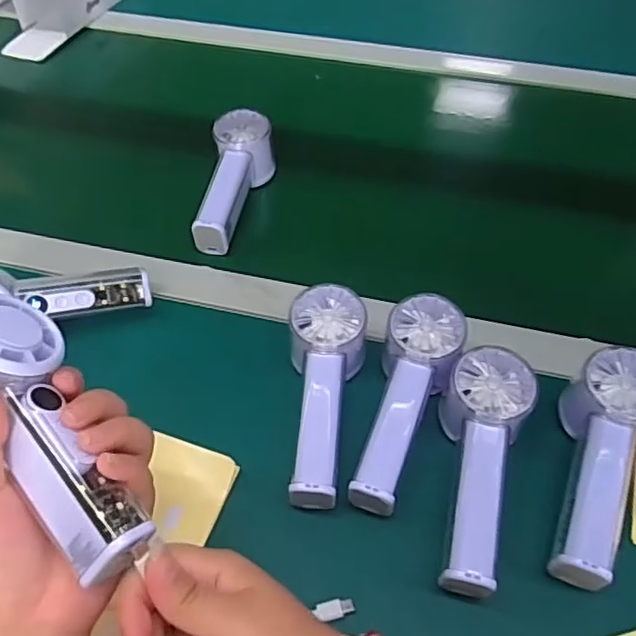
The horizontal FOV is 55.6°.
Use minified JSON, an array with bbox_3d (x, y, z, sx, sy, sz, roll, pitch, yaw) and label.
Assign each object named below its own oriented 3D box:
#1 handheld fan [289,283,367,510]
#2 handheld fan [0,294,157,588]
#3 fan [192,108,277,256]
[{"bbox_3d":[0.005,0.056,0.433,0.054,0.053,0.156,4,63,2],"label":"handheld fan"},{"bbox_3d":[-0.139,0.058,0.294,0.069,0.043,0.152,-33,73,-25],"label":"handheld fan"},{"bbox_3d":[-0.079,-0.130,0.577,0.054,0.063,0.147,6,50,5],"label":"fan"}]

